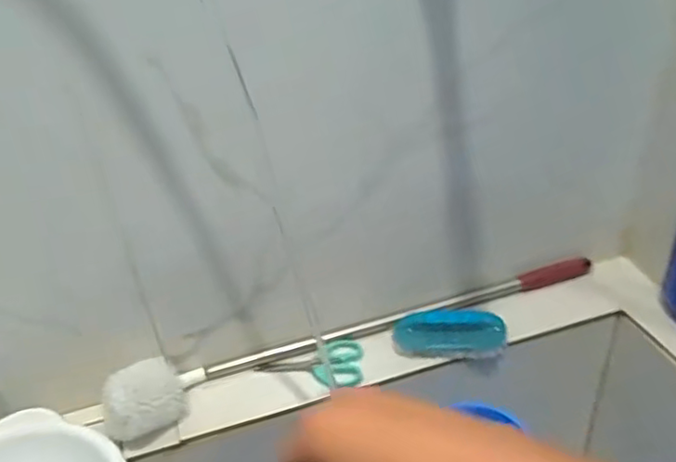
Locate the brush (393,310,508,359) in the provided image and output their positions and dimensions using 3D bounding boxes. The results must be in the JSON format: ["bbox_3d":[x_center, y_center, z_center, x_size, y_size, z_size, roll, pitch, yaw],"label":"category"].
[{"bbox_3d":[0.124,0.116,0.696,0.122,0.044,0.037,-1,35,8],"label":"brush"}]

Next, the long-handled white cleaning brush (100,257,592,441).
[{"bbox_3d":[0.024,0.103,0.702,0.610,0.074,0.075,-18,36,-17],"label":"long-handled white cleaning brush"}]

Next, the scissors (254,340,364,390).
[{"bbox_3d":[-0.031,0.156,0.699,0.119,0.015,0.063,-8,35,-4],"label":"scissors"}]

